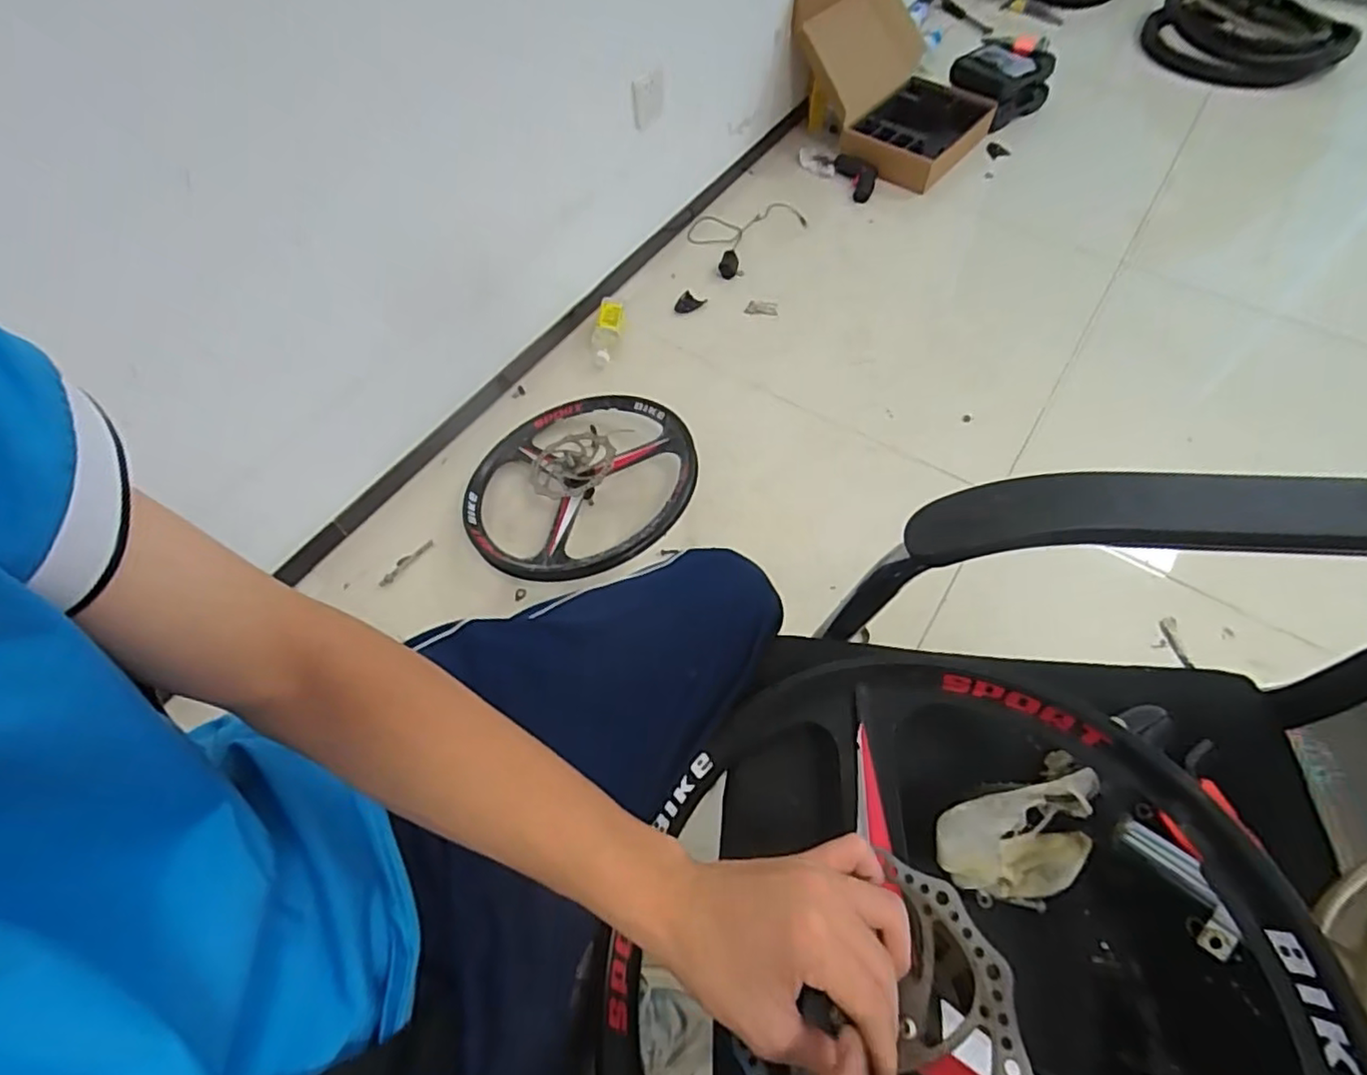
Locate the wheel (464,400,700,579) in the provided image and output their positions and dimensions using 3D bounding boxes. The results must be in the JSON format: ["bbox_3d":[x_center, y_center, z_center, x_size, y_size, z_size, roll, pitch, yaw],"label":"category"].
[{"bbox_3d":[-0.177,-0.095,1.127,0.389,0.094,0.407,-1,59,1],"label":"wheel"}]

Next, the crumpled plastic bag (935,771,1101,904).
[{"bbox_3d":[0.226,0.204,0.429,0.114,0.098,0.061,-12,58,-5],"label":"crumpled plastic bag"}]

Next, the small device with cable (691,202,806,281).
[{"bbox_3d":[0.158,-0.771,1.625,0.323,0.035,0.230,-34,64,-17],"label":"small device with cable"}]

